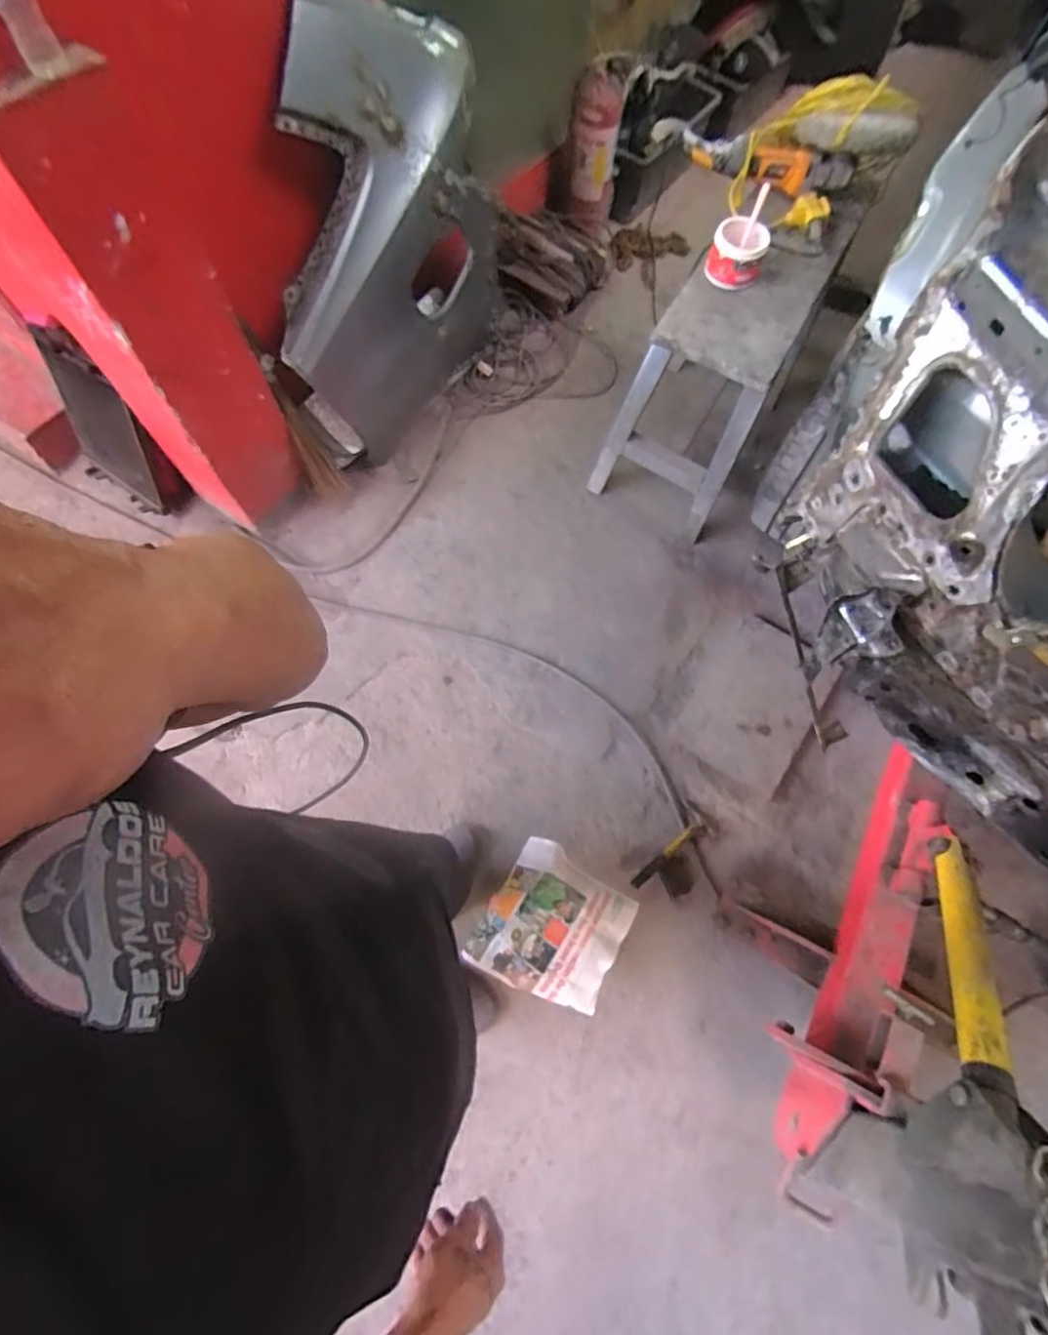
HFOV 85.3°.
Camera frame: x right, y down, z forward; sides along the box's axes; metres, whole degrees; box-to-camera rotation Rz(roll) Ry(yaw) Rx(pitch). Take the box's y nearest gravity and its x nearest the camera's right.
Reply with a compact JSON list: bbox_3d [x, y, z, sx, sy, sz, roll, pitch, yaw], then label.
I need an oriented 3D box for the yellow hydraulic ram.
[{"bbox_3d":[0.696,0.446,0.892,0.064,0.052,0.442,23,42,11],"label":"yellow hydraulic ram"}]

